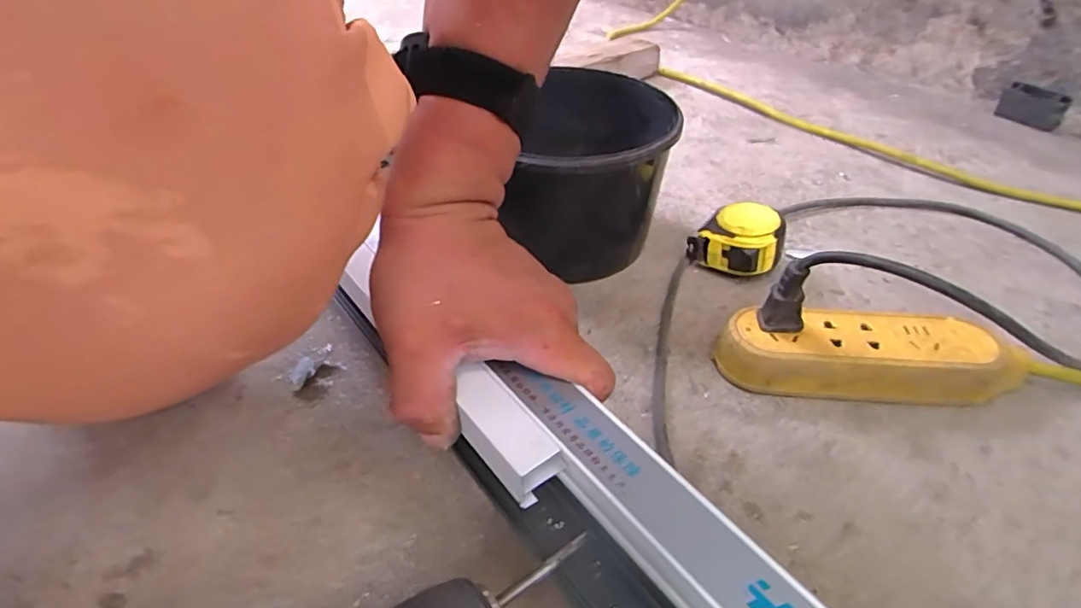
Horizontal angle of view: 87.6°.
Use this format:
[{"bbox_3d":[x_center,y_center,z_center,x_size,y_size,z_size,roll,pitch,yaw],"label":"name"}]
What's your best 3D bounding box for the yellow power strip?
[{"bbox_3d":[0.201,0.034,0.349,0.173,0.038,0.057,4,42,5],"label":"yellow power strip"}]

